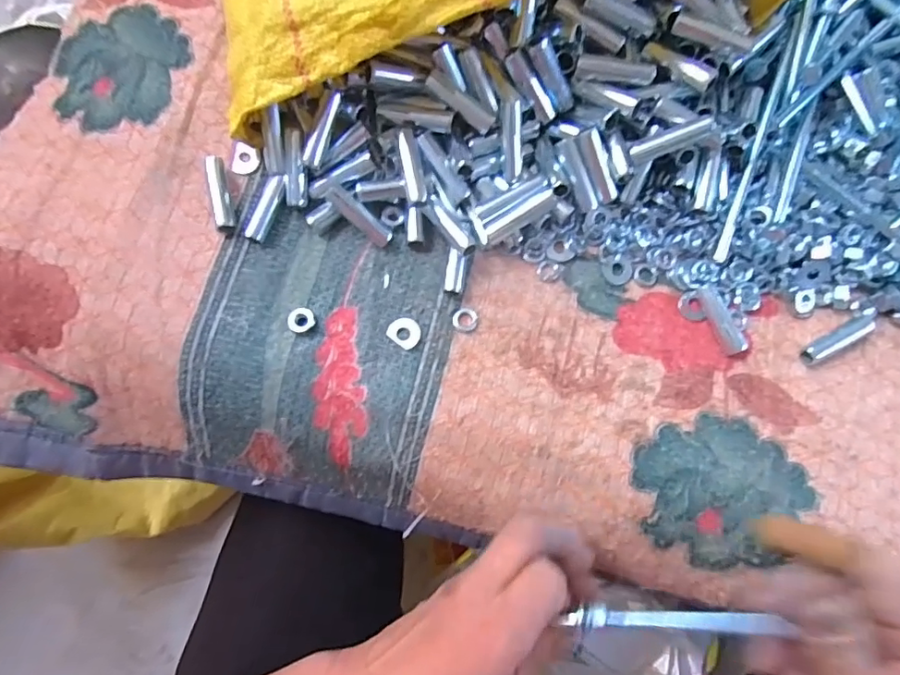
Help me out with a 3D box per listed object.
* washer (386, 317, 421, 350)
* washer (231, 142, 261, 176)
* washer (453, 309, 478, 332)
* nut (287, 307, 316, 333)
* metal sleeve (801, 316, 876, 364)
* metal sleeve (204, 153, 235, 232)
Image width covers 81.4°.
[{"bbox_3d":[-0.025,-0.003,0.293,0.018,0.004,0.016,37,81,5],"label":"washer"},{"bbox_3d":[-0.118,-0.104,0.304,0.014,0.006,0.017,10,90,-19],"label":"washer"},{"bbox_3d":[0.009,-0.010,0.300,0.015,0.004,0.014,0,80,-2],"label":"washer"},{"bbox_3d":[-0.082,-0.010,0.290,0.014,0.005,0.014,0,80,-2],"label":"nut"},{"bbox_3d":[0.225,0.001,0.302,0.045,0.012,0.011,-27,82,-7],"label":"metal sleeve"},{"bbox_3d":[-0.129,-0.081,0.294,0.009,0.010,0.043,-12,80,-4],"label":"metal sleeve"}]

